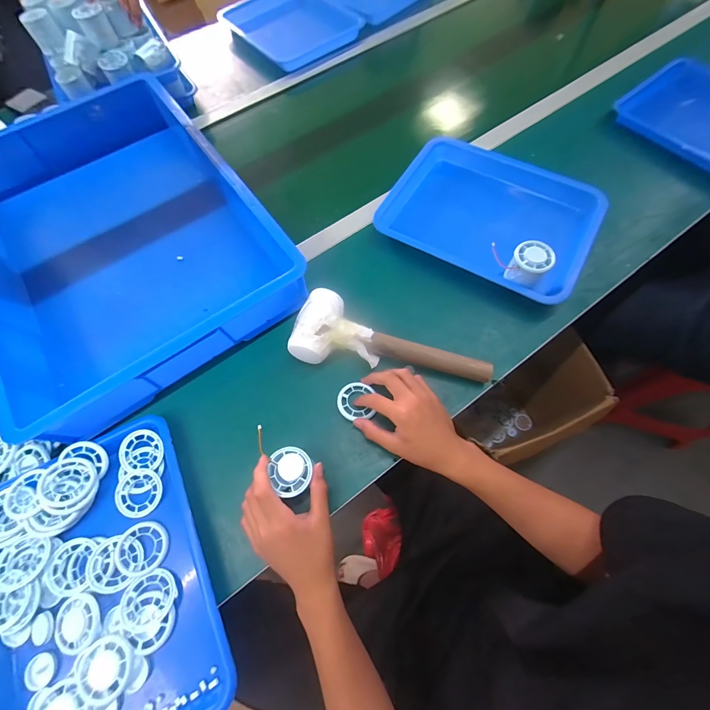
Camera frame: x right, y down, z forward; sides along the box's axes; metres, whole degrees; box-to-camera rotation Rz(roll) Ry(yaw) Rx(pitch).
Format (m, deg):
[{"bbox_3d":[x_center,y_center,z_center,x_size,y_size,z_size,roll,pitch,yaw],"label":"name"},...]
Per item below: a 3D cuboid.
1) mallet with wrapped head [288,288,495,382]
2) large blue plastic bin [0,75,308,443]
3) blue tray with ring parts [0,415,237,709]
[{"bbox_3d":[0.053,-0.024,0.468,0.277,0.056,0.104,7,68,6],"label":"mallet with wrapped head"},{"bbox_3d":[-0.402,-0.215,0.550,0.405,0.093,0.599,-35,70,-12],"label":"large blue plastic bin"},{"bbox_3d":[-0.302,0.264,0.380,0.253,0.033,0.354,-26,68,-8],"label":"blue tray with ring parts"}]

